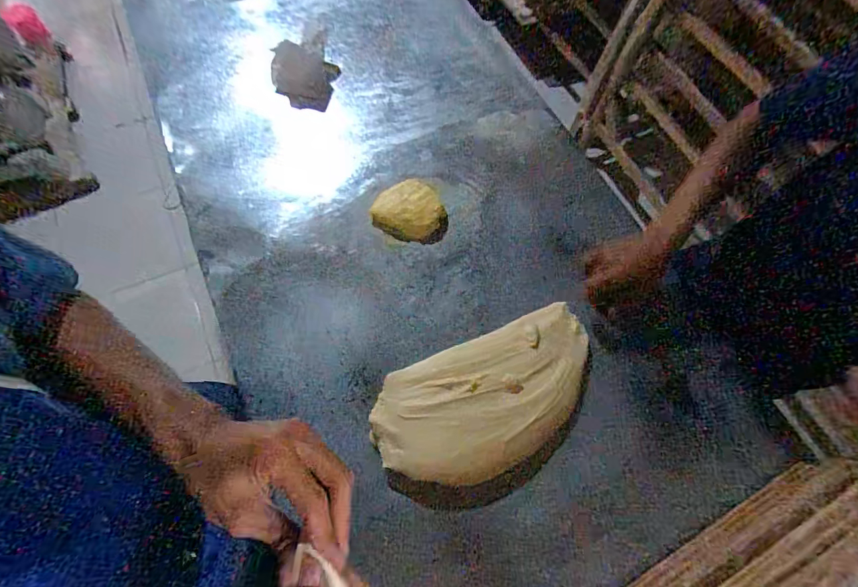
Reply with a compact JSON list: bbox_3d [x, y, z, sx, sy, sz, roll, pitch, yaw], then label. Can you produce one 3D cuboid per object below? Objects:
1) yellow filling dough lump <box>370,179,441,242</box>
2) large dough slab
[{"bbox_3d":[-0.029,-0.131,0.621,0.094,0.032,0.092,1,65,-3],"label":"yellow filling dough lump"},{"bbox_3d":[0.083,0.126,0.514,0.300,0.033,0.151,-23,68,-13],"label":"large dough slab"}]

